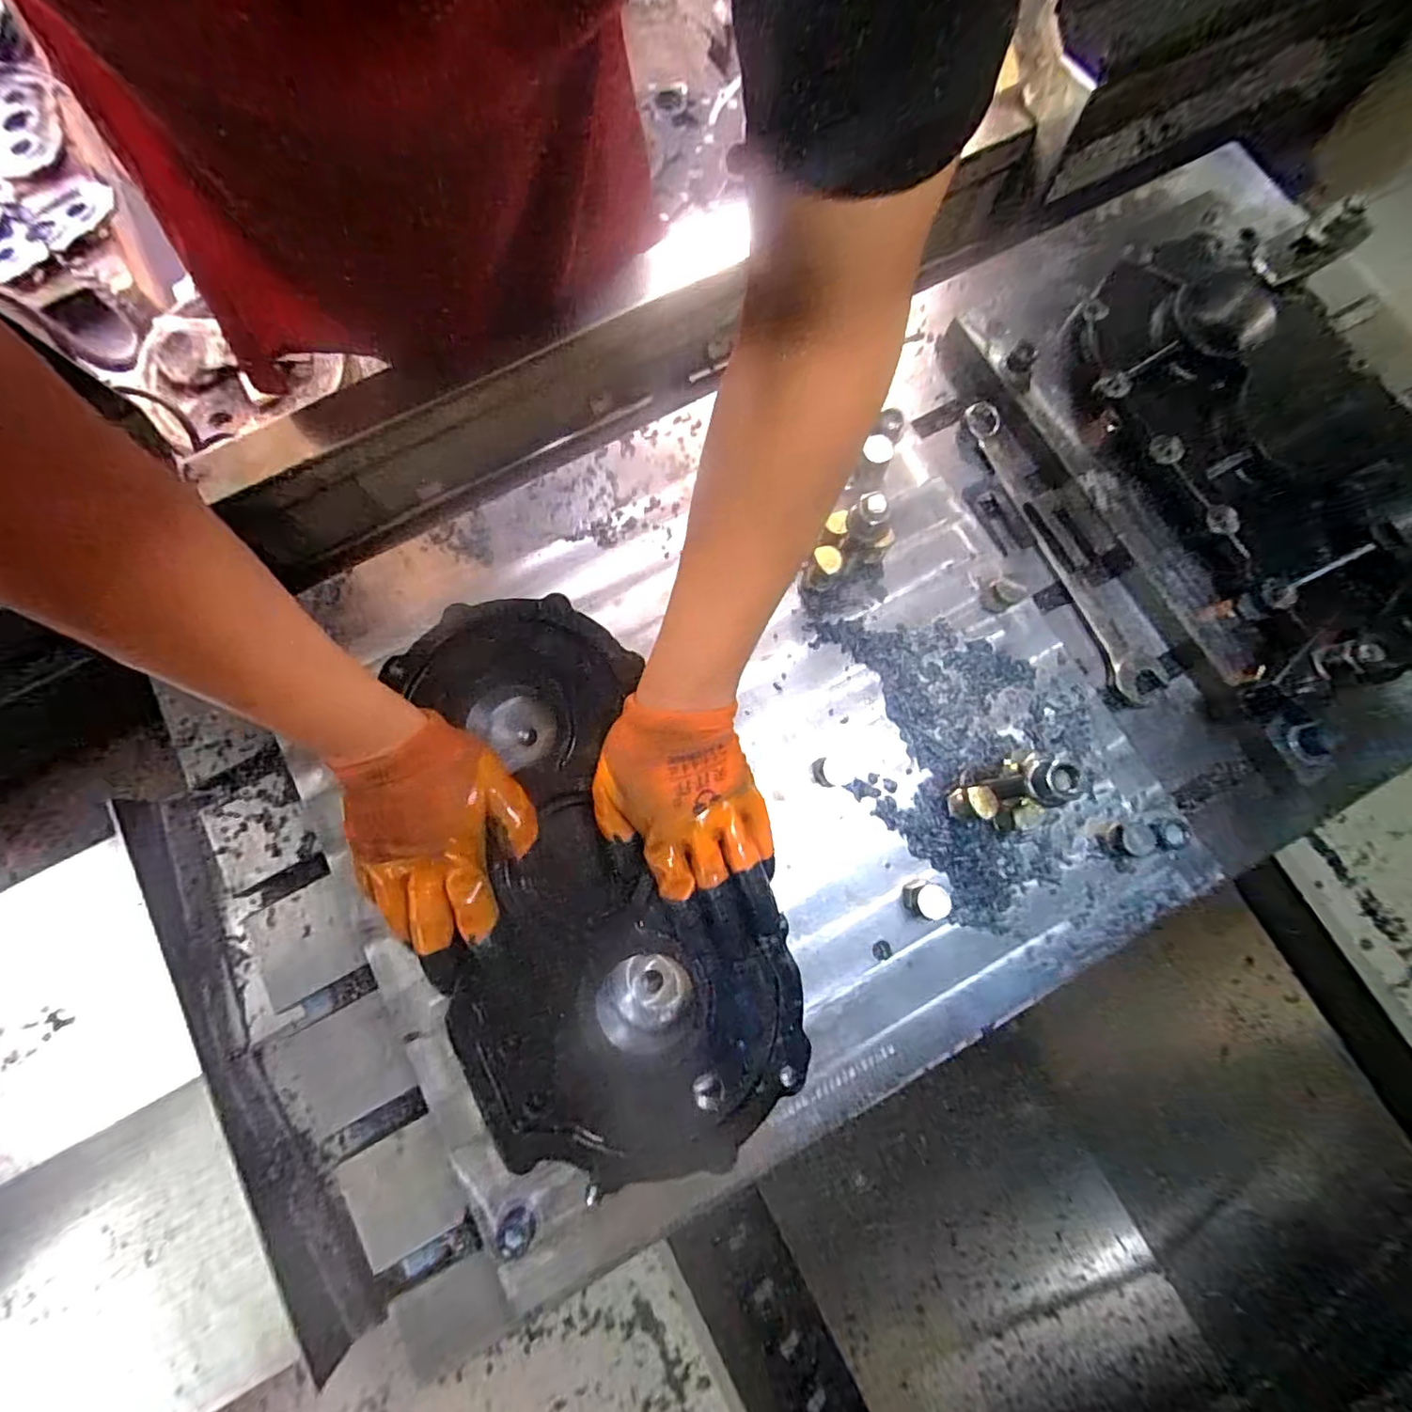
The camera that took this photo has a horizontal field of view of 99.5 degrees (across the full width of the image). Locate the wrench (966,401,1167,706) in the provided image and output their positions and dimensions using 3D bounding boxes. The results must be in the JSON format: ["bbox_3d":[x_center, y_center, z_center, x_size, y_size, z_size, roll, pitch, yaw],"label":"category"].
[{"bbox_3d":[0.315,-0.146,0.533,0.042,0.016,0.297,-21,80,-4],"label":"wrench"}]

